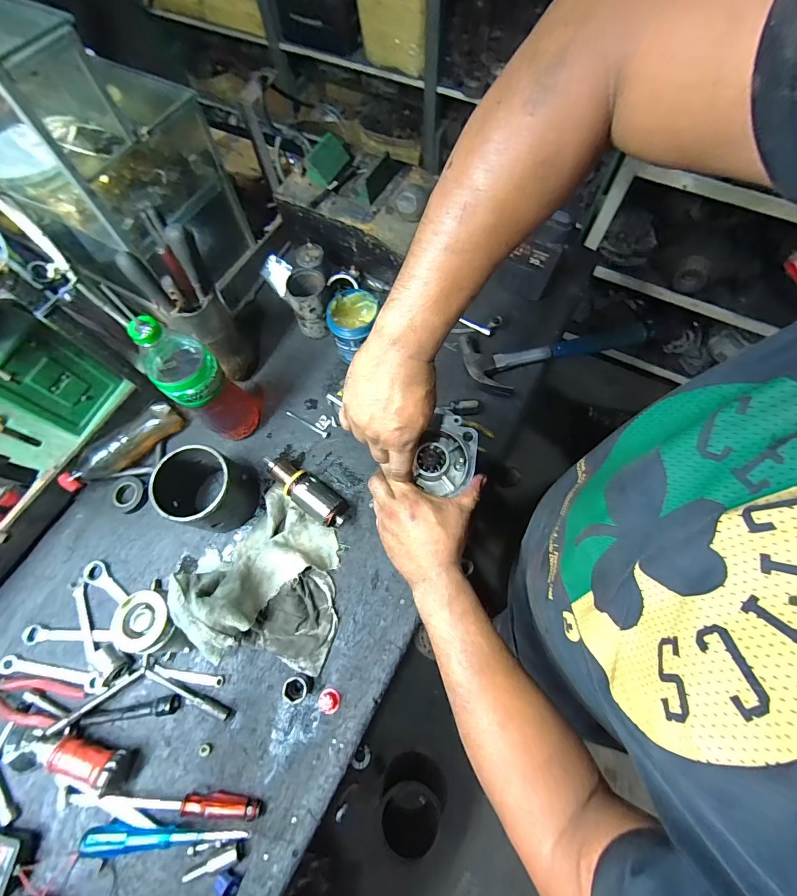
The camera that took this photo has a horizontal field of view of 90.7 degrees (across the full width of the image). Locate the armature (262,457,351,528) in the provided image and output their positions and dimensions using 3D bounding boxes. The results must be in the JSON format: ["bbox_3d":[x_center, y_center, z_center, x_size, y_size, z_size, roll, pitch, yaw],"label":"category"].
[{"bbox_3d":[-0.146,0.066,0.618,0.154,0.048,0.049,36,75,15],"label":"armature"}]

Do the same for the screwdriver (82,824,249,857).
[{"bbox_3d":[-0.281,0.470,0.479,0.192,0.031,0.027,-5,69,1],"label":"screwdriver"}]

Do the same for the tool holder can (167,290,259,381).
[{"bbox_3d":[-0.300,-0.186,0.648,0.085,0.176,0.093,-34,71,-11],"label":"tool holder can"}]

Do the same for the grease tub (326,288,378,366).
[{"bbox_3d":[-0.074,-0.206,0.688,0.081,0.099,0.095,10,69,5],"label":"grease tub"}]

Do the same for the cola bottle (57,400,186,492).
[{"bbox_3d":[-0.448,0.001,0.648,0.192,0.059,0.051,-40,73,-12],"label":"cola bottle"}]

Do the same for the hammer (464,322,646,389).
[{"bbox_3d":[0.282,-0.174,0.694,0.334,0.036,0.101,-11,69,-1],"label":"hammer"}]

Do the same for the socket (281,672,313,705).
[{"bbox_3d":[-0.137,0.325,0.536,0.032,0.038,0.031,-1,69,2],"label":"socket"}]

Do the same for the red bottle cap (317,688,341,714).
[{"bbox_3d":[-0.095,0.349,0.542,0.028,0.016,0.030,-1,69,2],"label":"red bottle cap"}]

